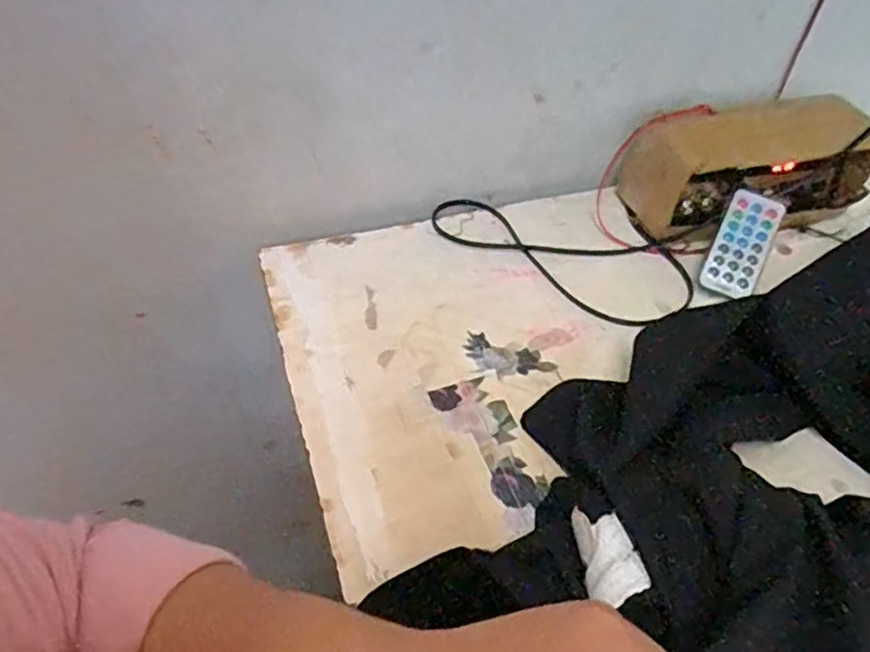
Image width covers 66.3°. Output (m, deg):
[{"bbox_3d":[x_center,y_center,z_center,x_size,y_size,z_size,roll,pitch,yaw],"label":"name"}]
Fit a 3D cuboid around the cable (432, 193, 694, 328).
[{"bbox_3d":[0.110,-0.072,0.532,0.204,0.012,0.120,29,54,22],"label":"cable"}]

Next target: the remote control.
[{"bbox_3d":[0.233,-0.061,0.505,0.040,0.006,0.083,24,81,9],"label":"remote control"}]

